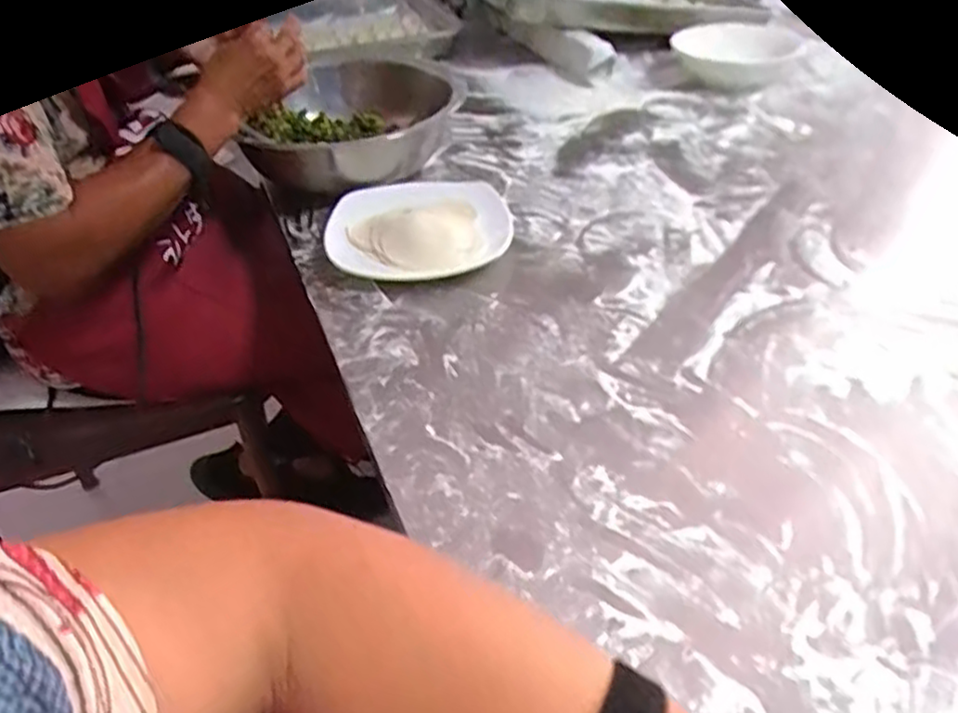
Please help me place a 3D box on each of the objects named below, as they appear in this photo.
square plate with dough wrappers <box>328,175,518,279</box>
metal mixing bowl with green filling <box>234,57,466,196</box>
[{"bbox_3d":[-0.055,-0.127,0.678,0.164,0.031,0.173,-3,41,0],"label":"square plate with dough wrappers"},{"bbox_3d":[-0.129,-0.239,0.758,0.216,0.088,0.203,-2,41,2],"label":"metal mixing bowl with green filling"}]

